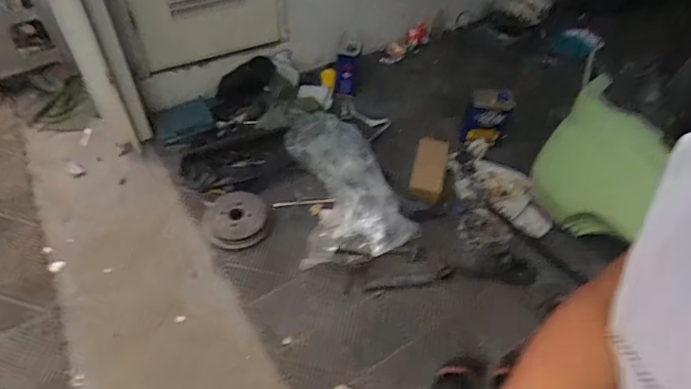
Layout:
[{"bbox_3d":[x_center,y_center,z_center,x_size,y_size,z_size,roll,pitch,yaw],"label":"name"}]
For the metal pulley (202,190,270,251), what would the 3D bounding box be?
[{"bbox_3d":[-0.413,0.092,1.734,0.241,0.050,0.249,-4,51,-7],"label":"metal pulley"}]

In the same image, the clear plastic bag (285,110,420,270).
[{"bbox_3d":[0.006,-0.078,1.852,0.434,0.126,0.705,-6,52,-9],"label":"clear plastic bag"}]

